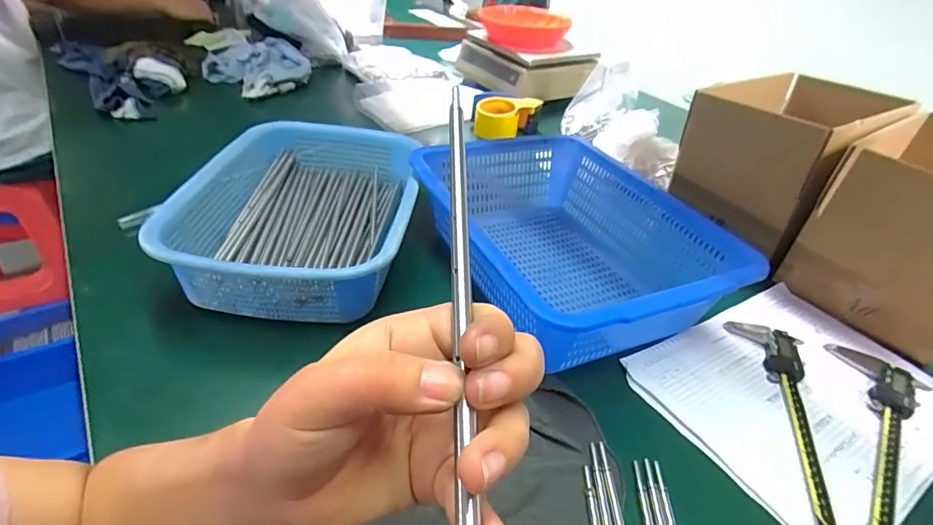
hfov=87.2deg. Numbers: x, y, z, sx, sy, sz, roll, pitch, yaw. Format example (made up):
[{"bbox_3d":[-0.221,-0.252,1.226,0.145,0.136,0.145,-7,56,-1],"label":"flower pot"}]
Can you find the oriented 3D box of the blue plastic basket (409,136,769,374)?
[{"bbox_3d":[0.117,-0.023,0.596,0.275,0.119,0.365,-16,43,-27],"label":"blue plastic basket"}]

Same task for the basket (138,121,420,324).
[{"bbox_3d":[-0.184,-0.069,0.593,0.238,0.096,0.338,6,36,-1],"label":"basket"}]

